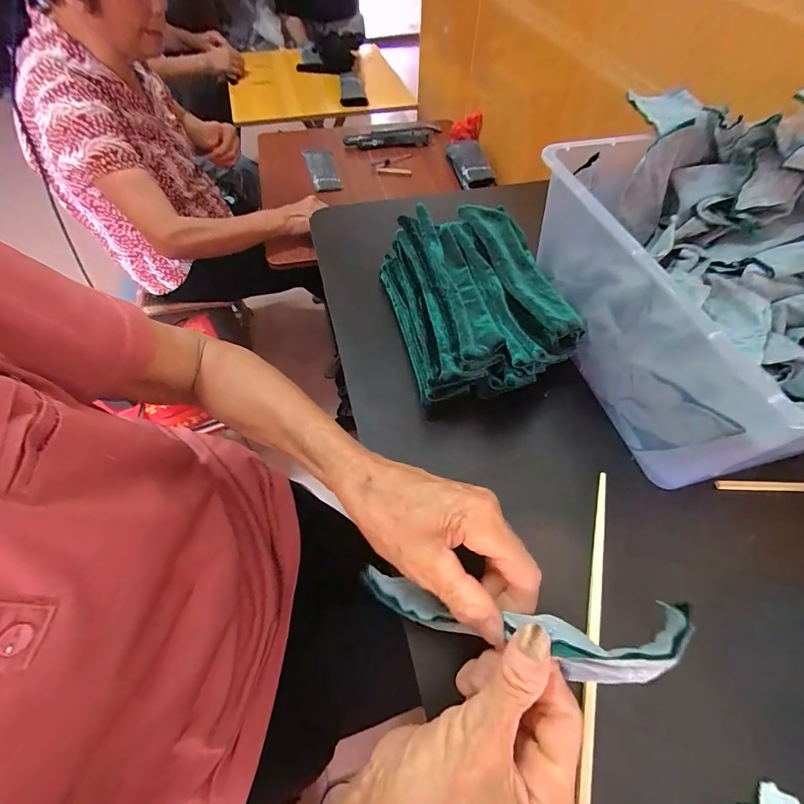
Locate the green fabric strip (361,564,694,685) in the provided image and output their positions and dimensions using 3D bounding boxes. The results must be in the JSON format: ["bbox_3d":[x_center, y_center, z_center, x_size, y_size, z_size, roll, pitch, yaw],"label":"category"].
[{"bbox_3d":[0.055,0.113,0.208,0.163,0.026,0.039,-3,53,29],"label":"green fabric strip"}]

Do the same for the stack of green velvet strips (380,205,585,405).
[{"bbox_3d":[0.072,-0.099,0.370,0.146,0.075,0.197,-12,58,-8],"label":"stack of green velvet strips"}]

